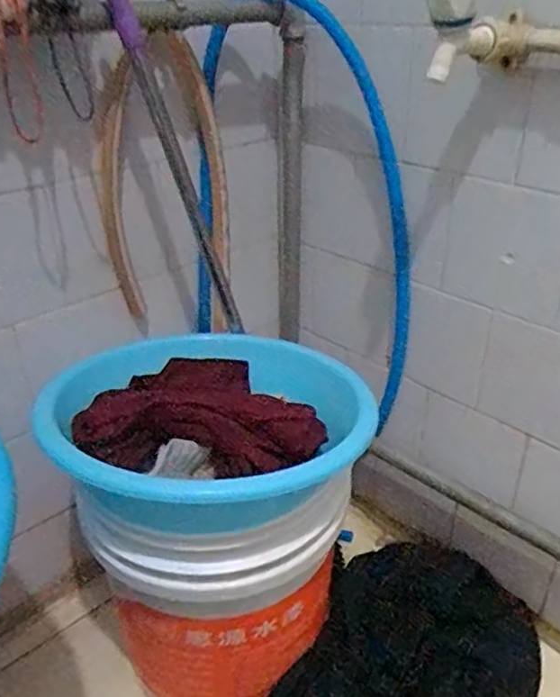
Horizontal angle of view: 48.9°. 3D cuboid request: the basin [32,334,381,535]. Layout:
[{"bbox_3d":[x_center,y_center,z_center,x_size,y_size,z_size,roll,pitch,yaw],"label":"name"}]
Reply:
[{"bbox_3d":[-0.092,0.078,0.649,0.285,0.098,0.304,-19,35,-27],"label":"basin"}]

